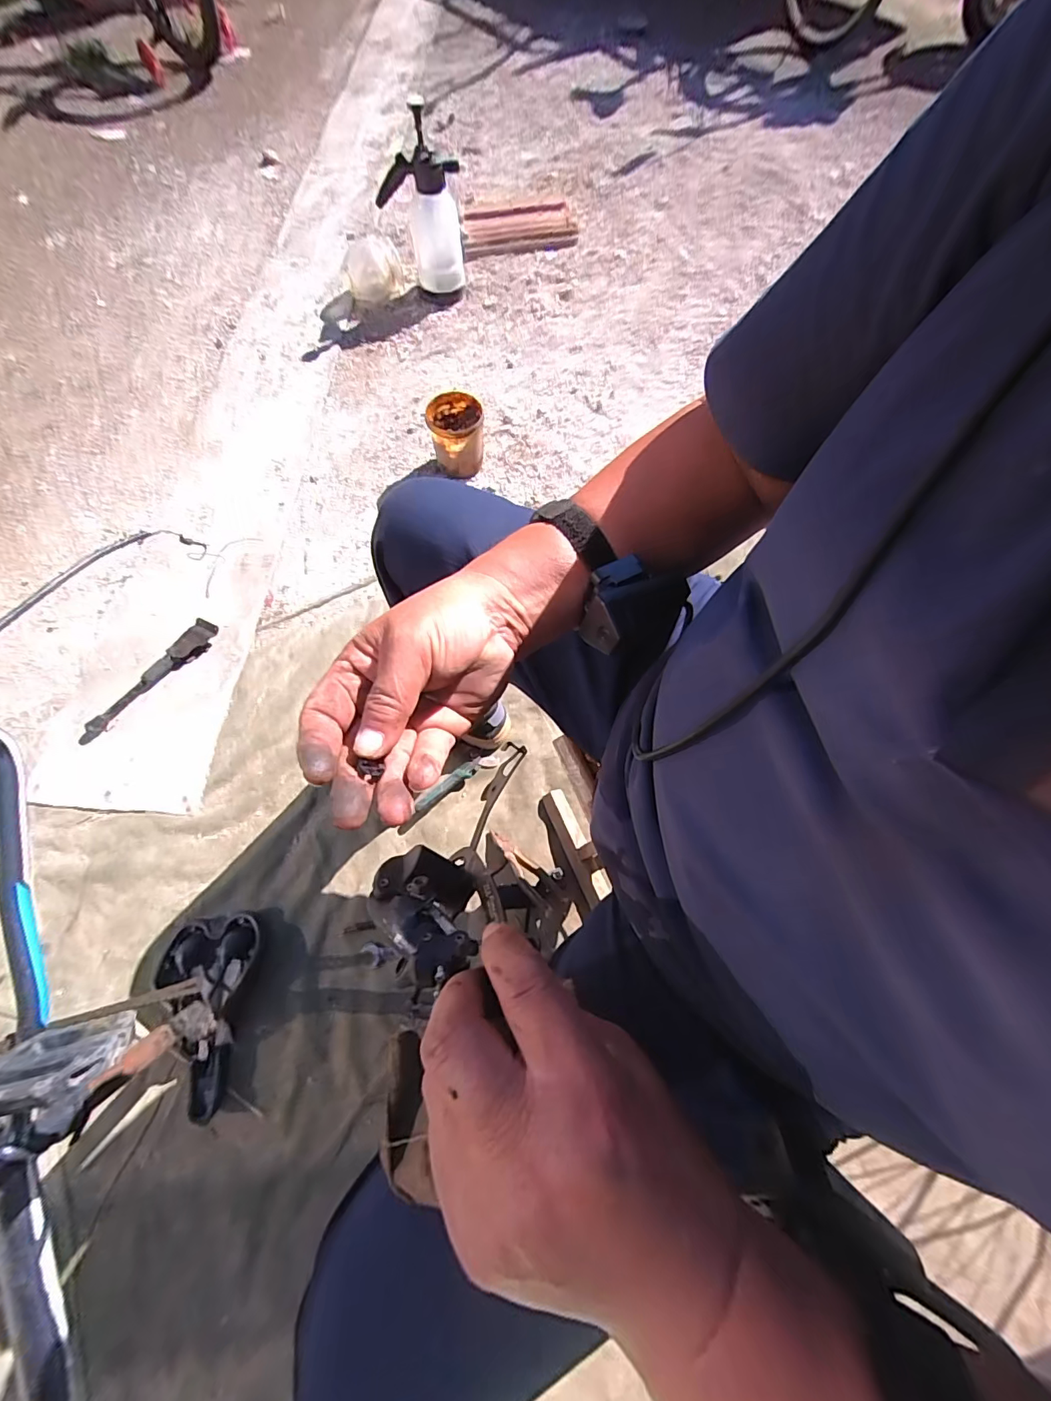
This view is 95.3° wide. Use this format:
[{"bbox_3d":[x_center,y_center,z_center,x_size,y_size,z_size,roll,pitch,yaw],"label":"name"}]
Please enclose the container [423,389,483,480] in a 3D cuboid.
[{"bbox_3d":[-0.151,-0.577,1.060,0.117,0.131,0.107,-12,68,-6],"label":"container"}]

